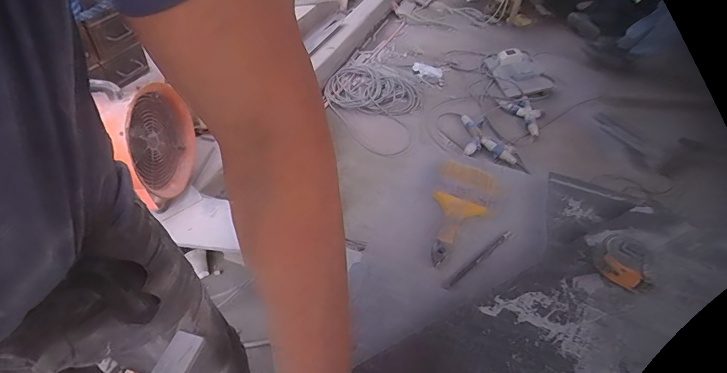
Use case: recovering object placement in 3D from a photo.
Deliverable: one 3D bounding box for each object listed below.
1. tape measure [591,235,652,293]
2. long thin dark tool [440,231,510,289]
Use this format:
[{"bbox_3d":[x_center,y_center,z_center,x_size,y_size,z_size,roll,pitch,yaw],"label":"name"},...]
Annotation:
[{"bbox_3d":[0.372,0.106,0.545,0.065,0.034,0.076,-31,56,-30],"label":"tape measure"},{"bbox_3d":[0.181,0.112,0.598,0.166,0.005,0.010,-30,56,-30],"label":"long thin dark tool"}]

